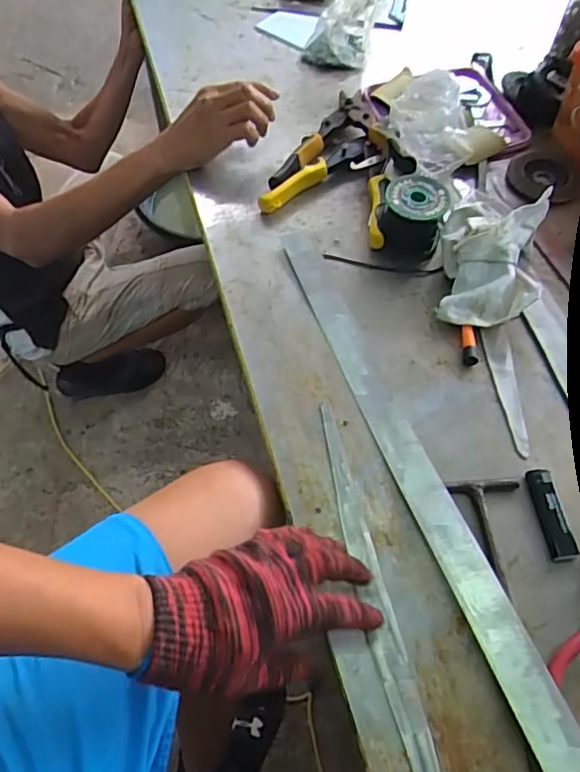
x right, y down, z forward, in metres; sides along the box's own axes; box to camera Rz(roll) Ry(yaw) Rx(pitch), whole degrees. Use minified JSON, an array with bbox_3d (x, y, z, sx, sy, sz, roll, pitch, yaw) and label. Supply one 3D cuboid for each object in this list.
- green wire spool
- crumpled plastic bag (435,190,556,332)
[{"bbox_3d":[0.139,-0.192,0.664,0.071,0.068,0.066,0,58,0],"label":"green wire spool"},{"bbox_3d":[0.223,-0.150,0.638,0.108,0.061,0.184,11,59,7],"label":"crumpled plastic bag"}]

